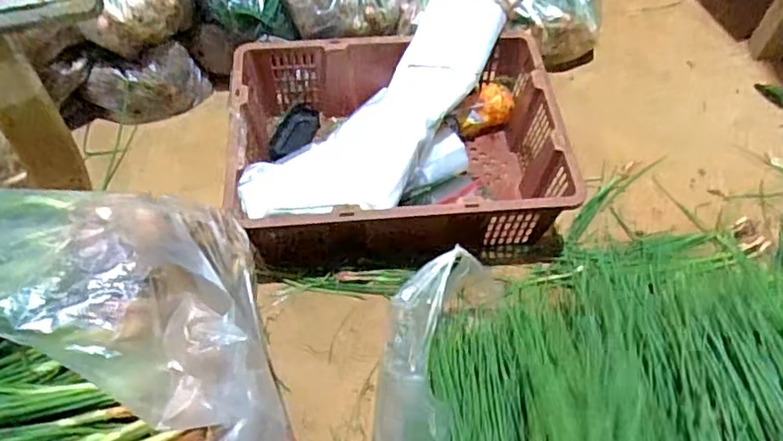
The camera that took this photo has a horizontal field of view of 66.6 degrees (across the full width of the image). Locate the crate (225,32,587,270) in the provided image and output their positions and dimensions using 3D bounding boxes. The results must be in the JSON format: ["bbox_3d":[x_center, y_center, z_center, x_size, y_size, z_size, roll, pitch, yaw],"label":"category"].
[{"bbox_3d":[0.006,-0.110,0.899,0.465,0.145,0.352,-8,56,-6],"label":"crate"}]

